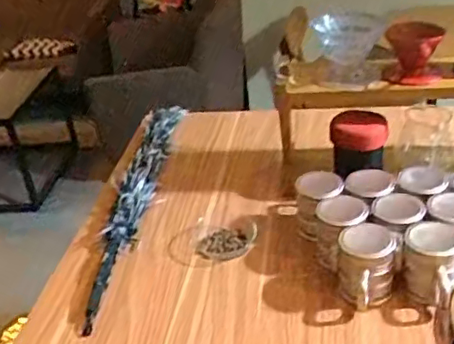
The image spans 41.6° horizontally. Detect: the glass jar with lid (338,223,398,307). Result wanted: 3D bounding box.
[{"bbox_3d":[0.188,0.123,0.801,0.073,0.082,0.085,4,33,18],"label":"glass jar with lid"}]

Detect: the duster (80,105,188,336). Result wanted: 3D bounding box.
[{"bbox_3d":[-0.165,0.034,1.078,0.074,0.048,0.630,-2,32,9],"label":"duster"}]

